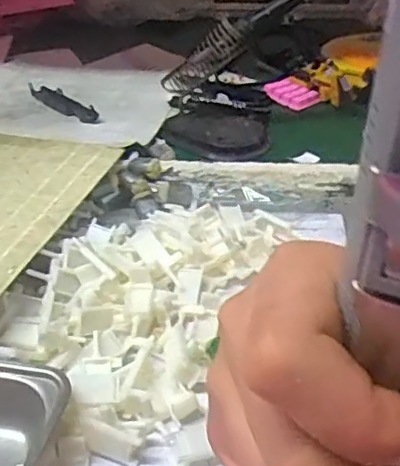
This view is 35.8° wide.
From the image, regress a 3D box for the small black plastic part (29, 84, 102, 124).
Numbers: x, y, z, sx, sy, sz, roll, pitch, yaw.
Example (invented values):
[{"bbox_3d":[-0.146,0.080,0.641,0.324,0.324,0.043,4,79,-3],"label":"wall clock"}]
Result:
[{"bbox_3d":[-0.157,-0.152,0.709,0.029,0.018,0.136,-25,42,-30],"label":"small black plastic part"}]

